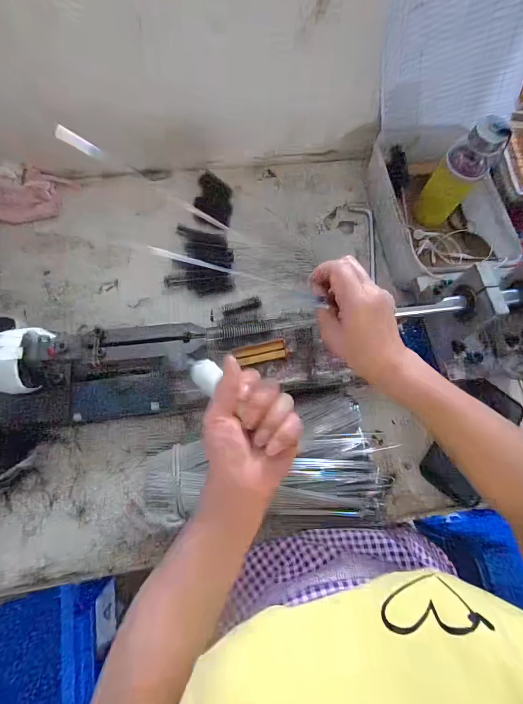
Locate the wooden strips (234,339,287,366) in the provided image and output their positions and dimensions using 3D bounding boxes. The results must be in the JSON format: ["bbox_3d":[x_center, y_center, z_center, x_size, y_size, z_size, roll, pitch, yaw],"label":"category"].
[{"bbox_3d":[-0.002,0.001,0.452,0.068,0.008,0.025,-11,73,-7],"label":"wooden strips"}]

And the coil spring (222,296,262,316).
[{"bbox_3d":[-0.029,-0.071,0.515,0.062,0.012,0.016,-20,74,-8],"label":"coil spring"}]

